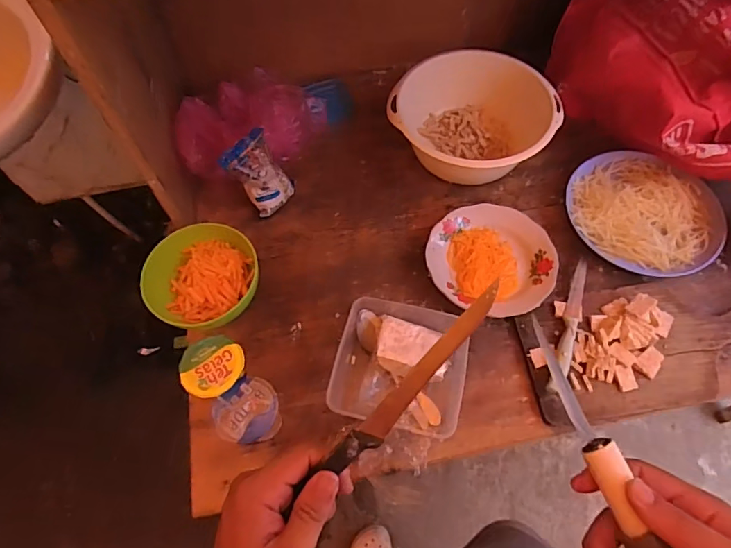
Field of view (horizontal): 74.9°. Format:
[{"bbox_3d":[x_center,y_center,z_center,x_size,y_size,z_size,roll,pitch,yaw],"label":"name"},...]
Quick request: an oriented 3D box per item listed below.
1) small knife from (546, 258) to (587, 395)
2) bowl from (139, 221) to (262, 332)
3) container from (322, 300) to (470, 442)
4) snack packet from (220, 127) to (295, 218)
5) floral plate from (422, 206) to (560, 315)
[{"bbox_3d":[0.275,0.065,0.637,0.020,0.014,0.200,19,64,13],"label":"small knife"},{"bbox_3d":[-0.217,0.007,0.661,0.137,0.075,0.147,-1,62,2],"label":"bowl"},{"bbox_3d":[0.046,0.113,0.611,0.159,0.048,0.166,11,63,9],"label":"container"},{"bbox_3d":[-0.155,-0.148,0.718,0.058,0.110,0.082,30,67,17],"label":"snack packet"},{"bbox_3d":[0.181,-0.025,0.692,0.176,0.027,0.170,-1,62,2],"label":"floral plate"}]

